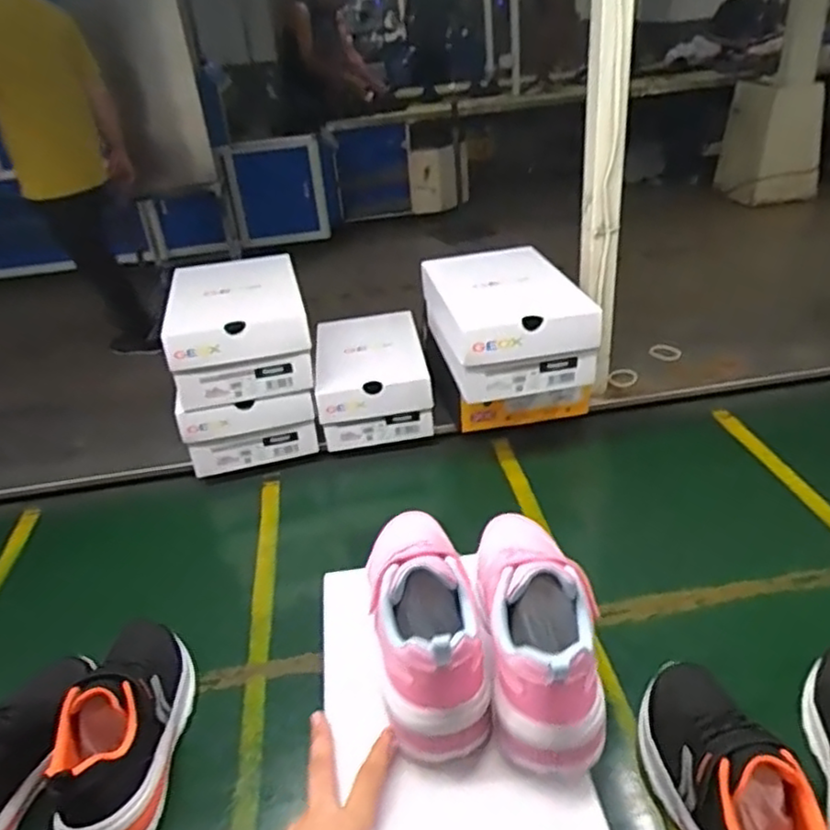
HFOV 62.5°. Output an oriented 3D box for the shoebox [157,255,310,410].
[{"bbox_3d":[-0.265,-0.130,1.015,0.185,0.118,0.262,-13,31,-12],"label":"shoebox"}]

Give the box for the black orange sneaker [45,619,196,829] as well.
[{"bbox_3d":[-0.267,0.276,0.642,0.084,0.109,0.229,-8,30,-3],"label":"black orange sneaker"}]

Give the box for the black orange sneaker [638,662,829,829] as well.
[{"bbox_3d":[0.240,0.285,0.526,0.081,0.100,0.215,-6,30,-1],"label":"black orange sneaker"}]

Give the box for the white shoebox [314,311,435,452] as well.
[{"bbox_3d":[-0.070,-0.066,1.098,0.167,0.114,0.247,-8,30,-3],"label":"white shoebox"}]

